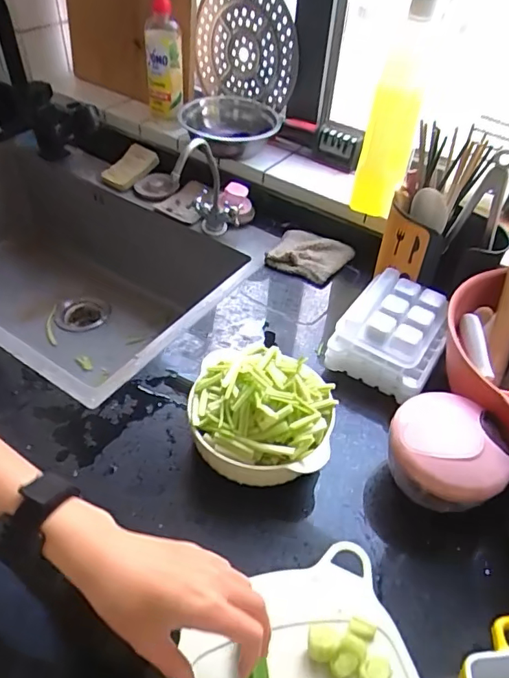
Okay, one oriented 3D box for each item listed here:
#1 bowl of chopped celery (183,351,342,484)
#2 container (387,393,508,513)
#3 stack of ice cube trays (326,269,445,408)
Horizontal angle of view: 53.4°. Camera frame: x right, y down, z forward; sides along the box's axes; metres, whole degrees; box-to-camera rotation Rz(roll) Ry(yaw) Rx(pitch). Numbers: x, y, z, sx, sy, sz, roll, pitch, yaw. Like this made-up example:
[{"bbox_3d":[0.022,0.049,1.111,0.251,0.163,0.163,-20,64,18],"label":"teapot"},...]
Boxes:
[{"bbox_3d":[0.005,0.086,0.561,0.162,0.103,0.135,23,48,17],"label":"bowl of chopped celery"},{"bbox_3d":[0.197,0.126,0.539,0.109,0.094,0.112,2,45,-2],"label":"container"},{"bbox_3d":[0.183,-0.001,0.671,0.121,0.086,0.147,29,51,24],"label":"stack of ice cube trays"}]

